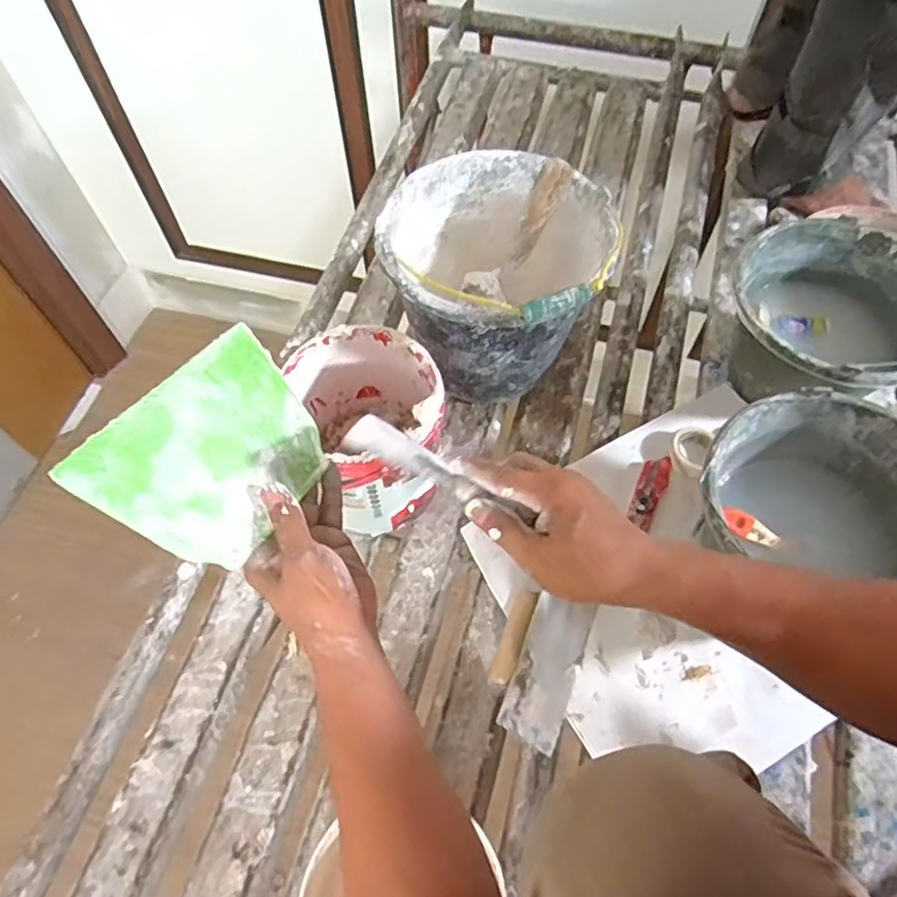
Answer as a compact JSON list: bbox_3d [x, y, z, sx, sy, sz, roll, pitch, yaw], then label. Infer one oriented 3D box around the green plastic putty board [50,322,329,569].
[{"bbox_3d":[-0.161,0.001,0.456,0.123,0.007,0.160,46,54,-16],"label":"green plastic putty board"}]

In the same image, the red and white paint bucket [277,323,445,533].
[{"bbox_3d":[-0.093,-0.021,0.761,0.176,0.179,0.182,0,60,0],"label":"red and white paint bucket"}]

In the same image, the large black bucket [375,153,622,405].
[{"bbox_3d":[0.058,-0.208,0.822,0.255,0.239,0.264,0,60,0],"label":"large black bucket"}]

